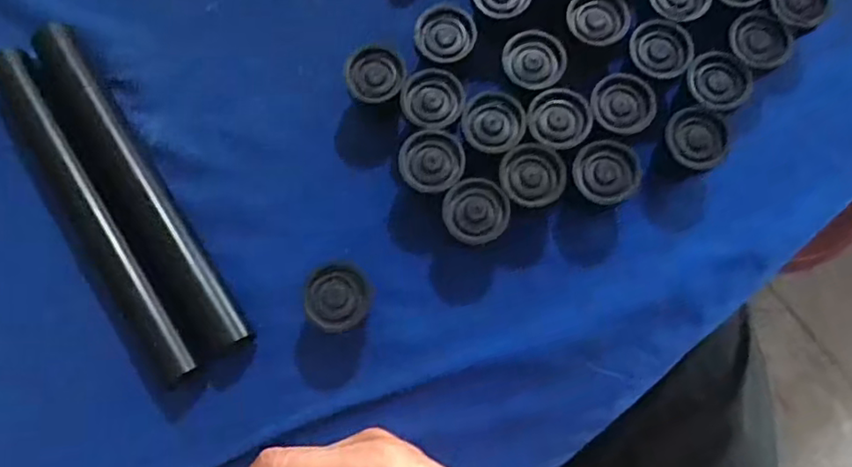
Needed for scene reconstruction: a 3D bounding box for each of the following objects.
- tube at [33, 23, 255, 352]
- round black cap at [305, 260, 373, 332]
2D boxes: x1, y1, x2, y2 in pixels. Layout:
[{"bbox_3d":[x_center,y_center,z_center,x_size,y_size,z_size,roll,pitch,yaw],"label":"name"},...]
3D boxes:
[{"bbox_3d":[-0.164,-0.028,0.362,0.026,0.017,0.216,-33,79,-7],"label":"tube"},{"bbox_3d":[-0.046,0.035,0.341,0.034,0.029,0.035,0,77,0],"label":"round black cap"}]

